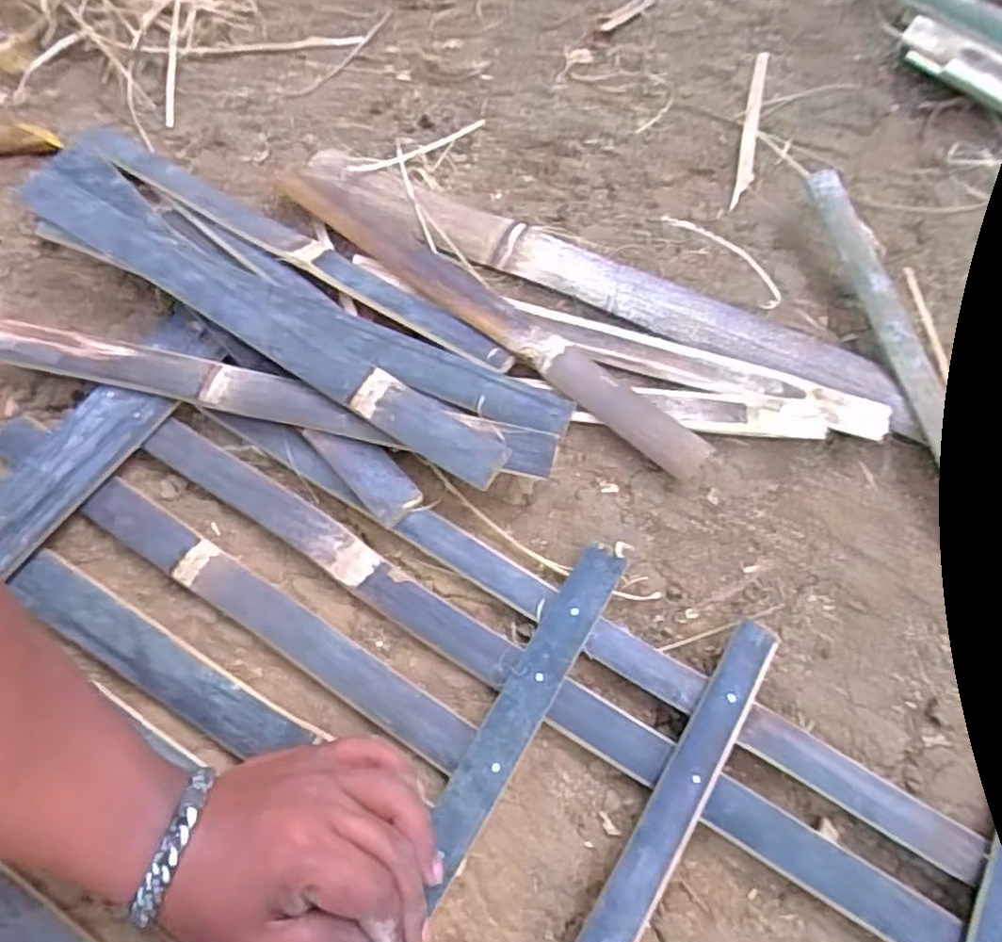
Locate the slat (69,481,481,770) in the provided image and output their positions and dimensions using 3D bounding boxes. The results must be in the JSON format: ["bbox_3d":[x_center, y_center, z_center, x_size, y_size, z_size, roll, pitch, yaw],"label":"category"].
[{"bbox_3d":[-0.140,0.088,0.429,0.283,0.013,0.030,30,67,14],"label":"slat"}]

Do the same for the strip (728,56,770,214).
[{"bbox_3d":[0.220,-0.307,0.621,0.015,0.013,0.193,12,64,6],"label":"strip"}]

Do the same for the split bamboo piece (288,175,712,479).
[{"bbox_3d":[-0.016,-0.124,0.516,0.391,0.012,0.037,38,69,17],"label":"split bamboo piece"}]

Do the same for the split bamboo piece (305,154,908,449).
[{"bbox_3d":[0.071,-0.150,0.545,0.484,0.020,0.062,24,66,12],"label":"split bamboo piece"}]

